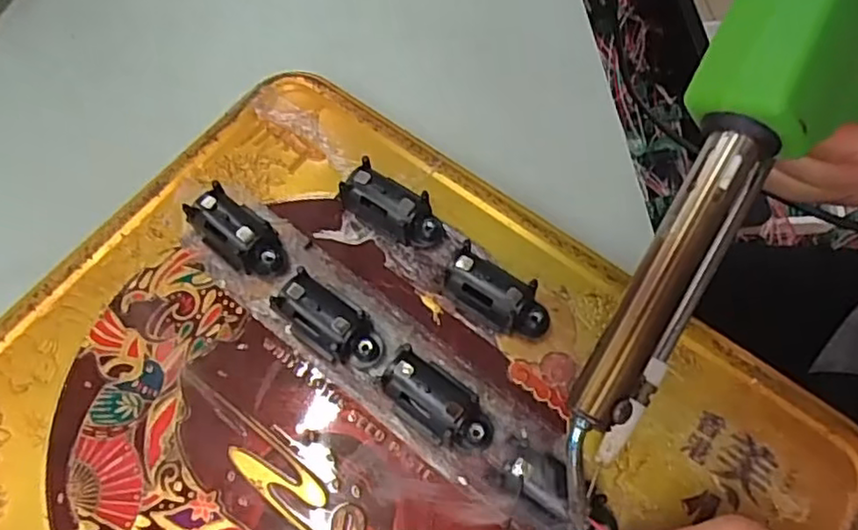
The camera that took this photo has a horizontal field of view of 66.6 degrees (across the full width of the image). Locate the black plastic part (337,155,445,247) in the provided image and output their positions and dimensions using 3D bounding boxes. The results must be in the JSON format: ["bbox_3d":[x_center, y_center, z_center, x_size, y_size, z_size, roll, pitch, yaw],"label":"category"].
[{"bbox_3d":[-0.012,-0.018,0.210,0.035,0.015,0.015,32,71,14],"label":"black plastic part"}]

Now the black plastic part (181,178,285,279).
[{"bbox_3d":[-0.061,-0.009,0.208,0.016,0.015,0.033,-43,72,-16],"label":"black plastic part"}]

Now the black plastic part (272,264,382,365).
[{"bbox_3d":[-0.029,0.017,0.194,0.033,0.015,0.017,29,71,11],"label":"black plastic part"}]

